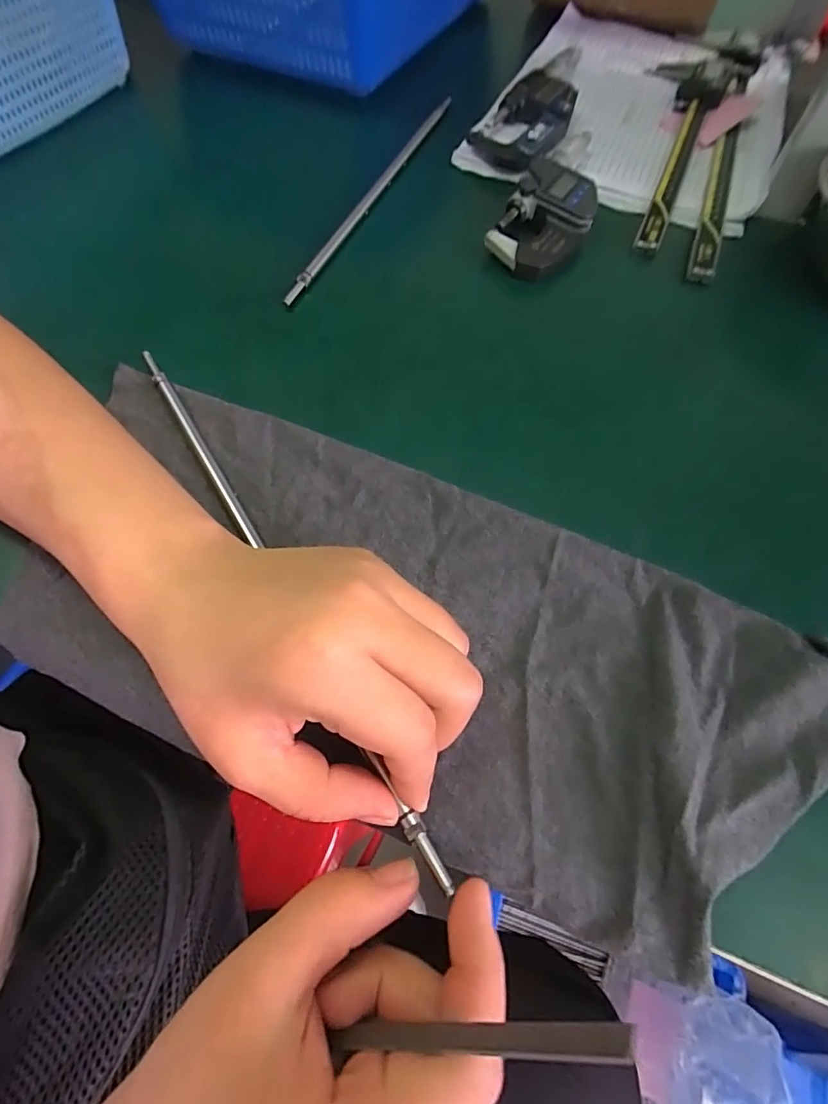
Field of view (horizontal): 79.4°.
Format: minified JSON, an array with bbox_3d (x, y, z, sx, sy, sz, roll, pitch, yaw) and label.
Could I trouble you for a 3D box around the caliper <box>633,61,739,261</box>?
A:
[{"bbox_3d":[0.200,-0.314,0.381,0.060,0.018,0.273,18,64,7],"label":"caliper"}]

